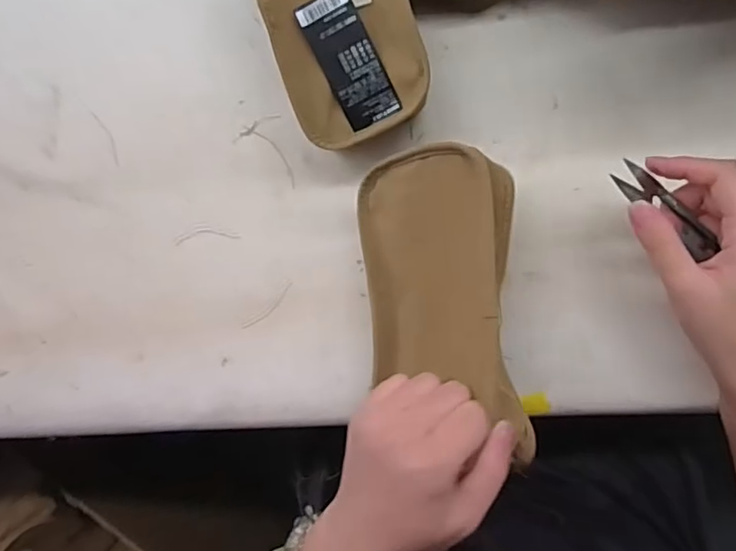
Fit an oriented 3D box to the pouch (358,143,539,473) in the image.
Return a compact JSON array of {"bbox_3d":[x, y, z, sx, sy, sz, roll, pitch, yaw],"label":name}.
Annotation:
[{"bbox_3d":[0.042,0.013,0.328,0.092,0.048,0.176,-3,85,7],"label":"pouch"}]

